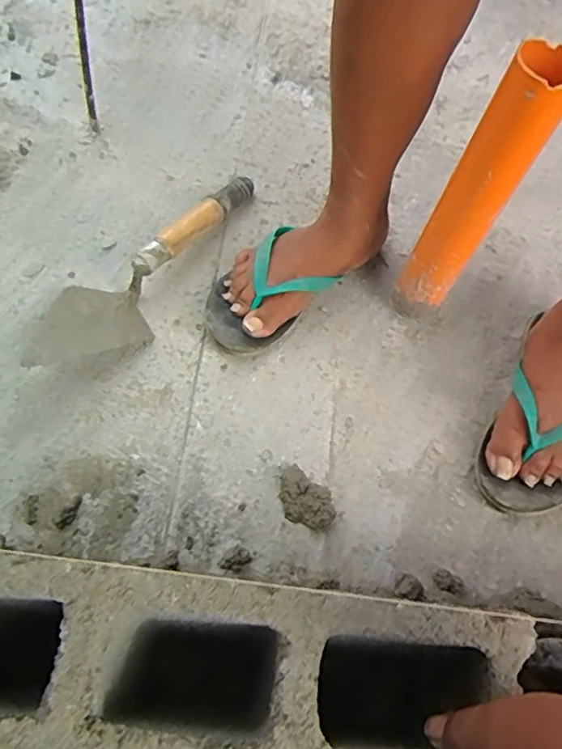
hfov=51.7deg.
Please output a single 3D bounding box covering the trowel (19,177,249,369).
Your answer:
[{"bbox_3d":[-0.157,-0.134,0.676,0.102,0.058,0.356,26,62,10],"label":"trowel"}]

